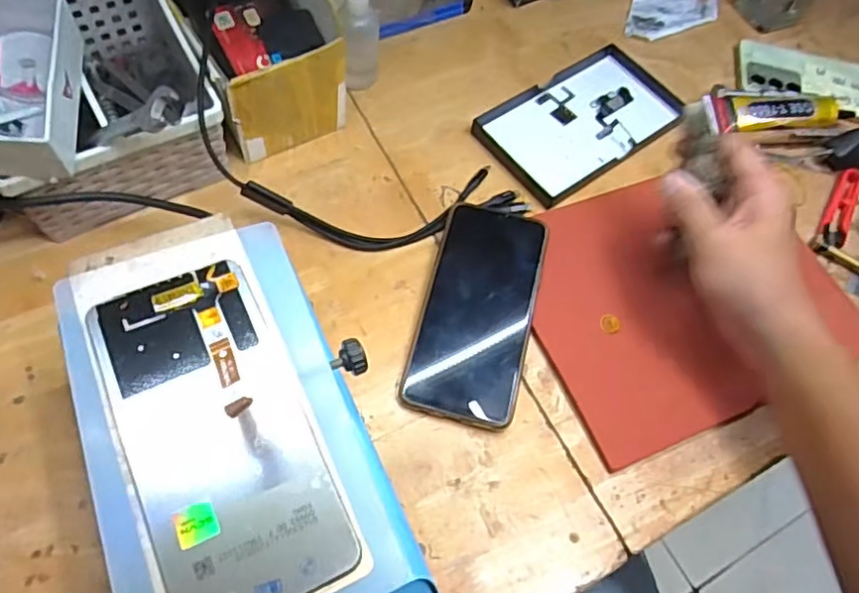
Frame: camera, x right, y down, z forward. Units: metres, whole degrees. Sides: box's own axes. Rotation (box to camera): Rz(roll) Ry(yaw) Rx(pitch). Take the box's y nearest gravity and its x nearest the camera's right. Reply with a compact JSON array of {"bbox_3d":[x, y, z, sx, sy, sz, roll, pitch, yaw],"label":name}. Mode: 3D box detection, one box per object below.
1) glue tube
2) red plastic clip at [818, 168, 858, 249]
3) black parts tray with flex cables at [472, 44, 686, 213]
[{"bbox_3d":[0.319,-0.170,0.559,0.135,0.019,0.036,-3,60,-3],"label":"glue tube"},{"bbox_3d":[0.355,-0.076,0.528,0.023,0.015,0.086,30,63,9],"label":"red plastic clip"},{"bbox_3d":[0.139,-0.158,0.547,0.185,0.017,0.101,-33,71,-21],"label":"black parts tray with flex cables"}]

